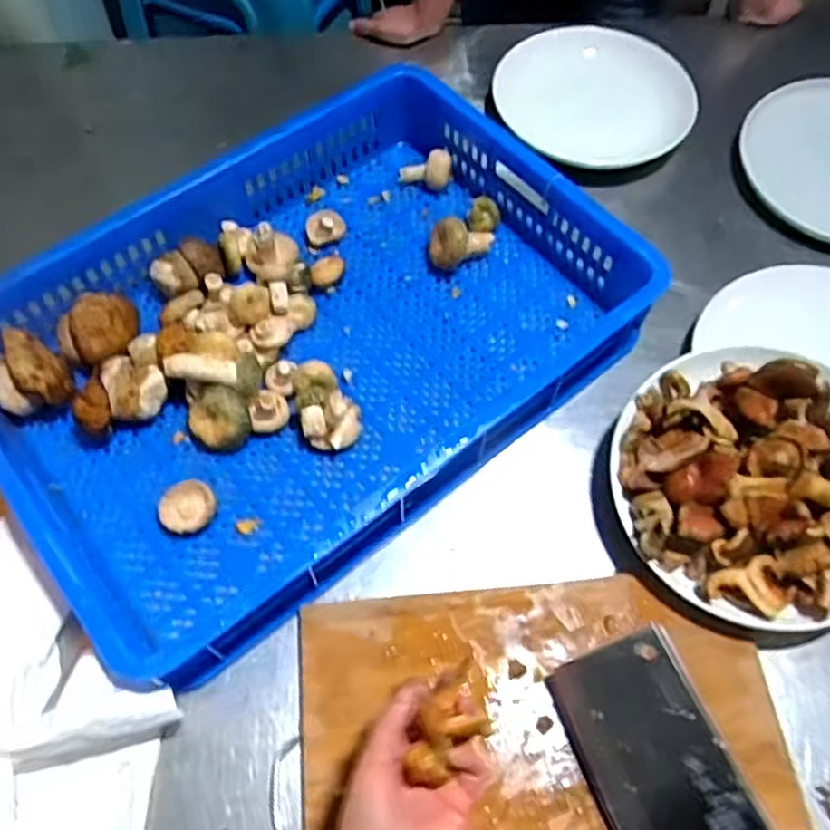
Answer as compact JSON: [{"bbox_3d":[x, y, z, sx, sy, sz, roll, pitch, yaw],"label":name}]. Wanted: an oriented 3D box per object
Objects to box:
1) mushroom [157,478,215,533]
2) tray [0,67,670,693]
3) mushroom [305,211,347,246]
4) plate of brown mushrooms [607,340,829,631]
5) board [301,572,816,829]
[{"bbox_3d":[-0.205,0.084,0.649,0.047,0.017,0.048,-20,65,-11],"label":"mushroom"},{"bbox_3d":[-0.102,-0.091,0.702,0.592,0.094,0.410,-38,69,-18],"label":"tray"},{"bbox_3d":[-0.100,-0.212,0.805,0.044,0.030,0.026,-13,64,-7],"label":"mushroom"},{"bbox_3d":[0.300,0.055,0.617,0.242,0.093,0.246,-34,68,-17],"label":"plate of brown mushrooms"},{"bbox_3d":[0.102,0.270,0.551,0.369,0.025,0.273,-6,63,-4],"label":"board"}]

